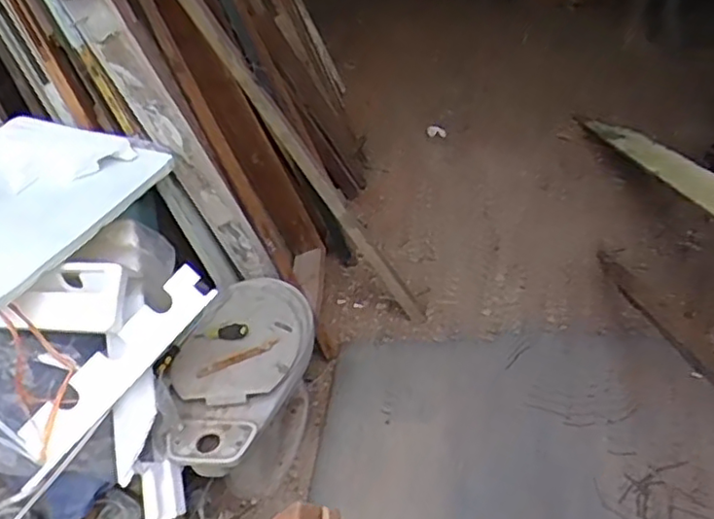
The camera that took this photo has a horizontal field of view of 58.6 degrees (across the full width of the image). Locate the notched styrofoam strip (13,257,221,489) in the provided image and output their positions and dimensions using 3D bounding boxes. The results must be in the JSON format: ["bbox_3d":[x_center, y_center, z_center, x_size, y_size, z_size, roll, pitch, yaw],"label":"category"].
[{"bbox_3d":[-0.515,0.234,1.353,0.525,0.107,0.040,-50,8,-17],"label":"notched styrofoam strip"}]

